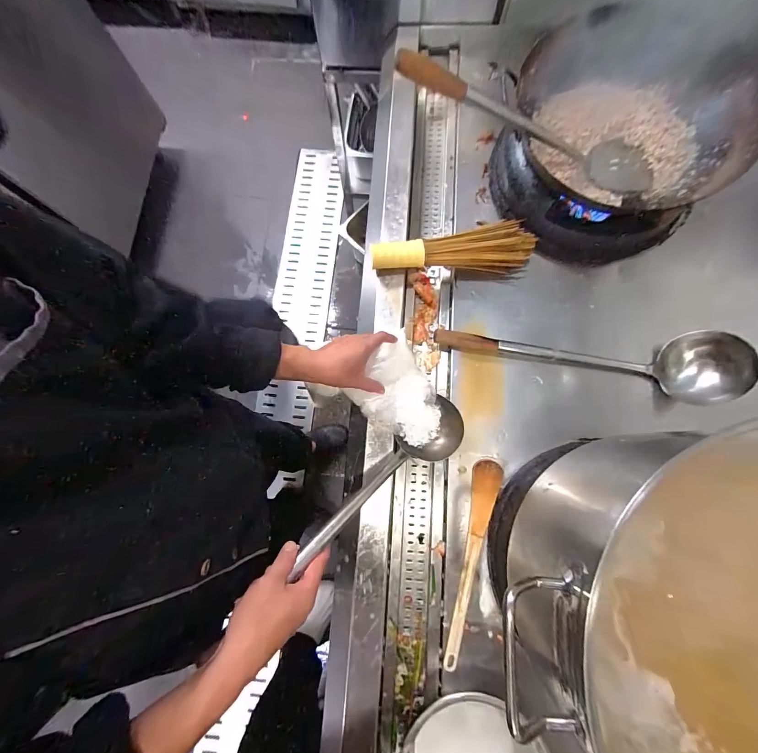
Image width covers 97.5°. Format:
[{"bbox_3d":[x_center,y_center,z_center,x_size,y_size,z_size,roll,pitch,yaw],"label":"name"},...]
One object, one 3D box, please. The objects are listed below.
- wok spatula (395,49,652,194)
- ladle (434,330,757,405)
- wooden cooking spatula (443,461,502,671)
[{"bbox_3d":[0.255,-0.403,0.532,0.496,0.057,0.107,4,77,-25],"label":"wok spatula"},{"bbox_3d":[0.358,-0.029,0.592,0.501,0.088,0.116,4,78,2],"label":"ladle"},{"bbox_3d":[0.162,0.311,0.569,0.047,0.017,0.327,13,79,4],"label":"wooden cooking spatula"}]

